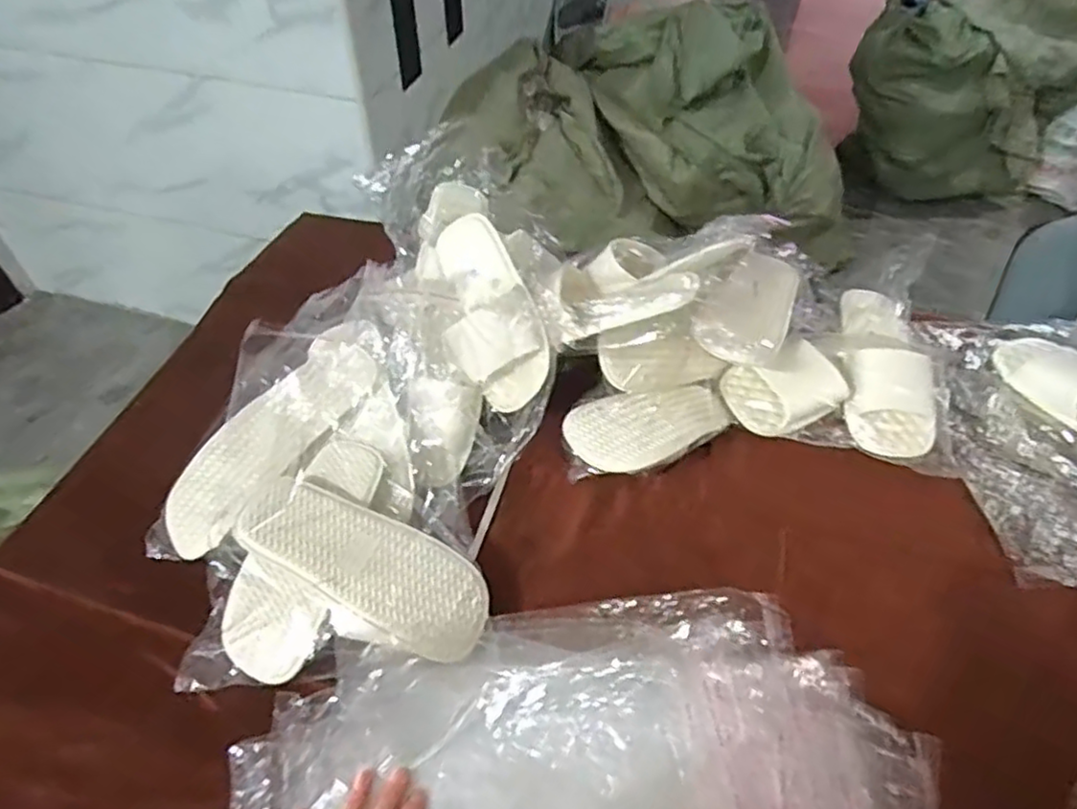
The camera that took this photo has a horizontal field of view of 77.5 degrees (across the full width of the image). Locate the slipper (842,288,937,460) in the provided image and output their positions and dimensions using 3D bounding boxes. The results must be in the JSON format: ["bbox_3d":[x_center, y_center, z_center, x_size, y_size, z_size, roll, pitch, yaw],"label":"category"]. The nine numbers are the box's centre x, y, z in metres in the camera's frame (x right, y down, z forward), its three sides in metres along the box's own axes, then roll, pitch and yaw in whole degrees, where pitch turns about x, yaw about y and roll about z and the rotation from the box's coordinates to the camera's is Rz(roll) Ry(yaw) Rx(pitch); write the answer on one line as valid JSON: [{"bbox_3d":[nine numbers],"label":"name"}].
[{"bbox_3d":[0.428,-0.044,0.826,0.108,0.056,0.238,9,50,8],"label":"slipper"}]

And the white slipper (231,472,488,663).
[{"bbox_3d":[-0.162,0.148,0.622,0.246,0.035,0.100,28,54,3],"label":"white slipper"}]

